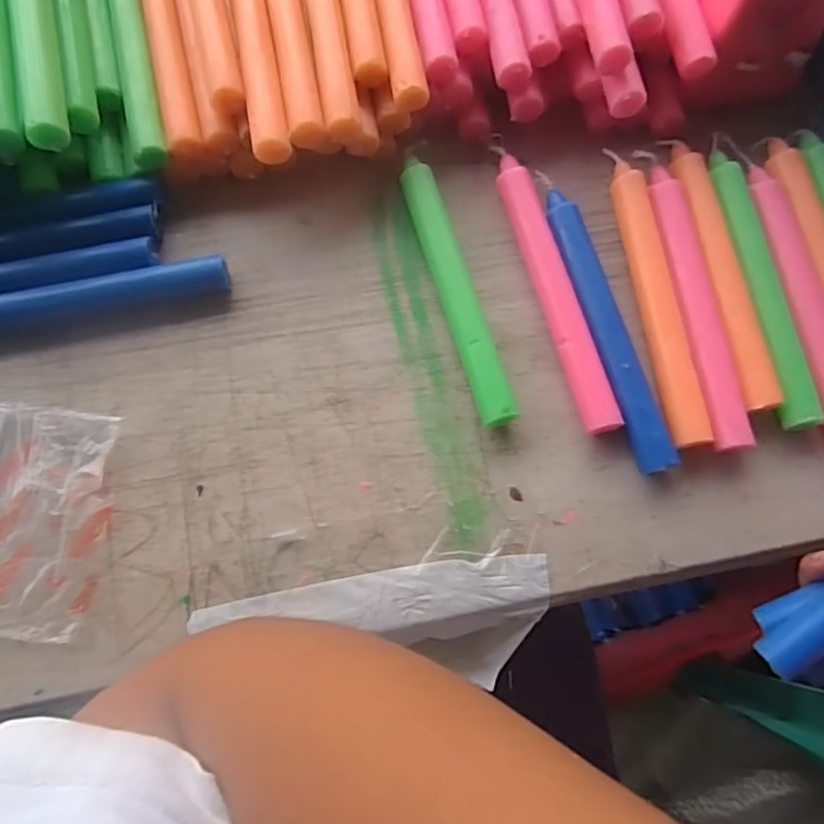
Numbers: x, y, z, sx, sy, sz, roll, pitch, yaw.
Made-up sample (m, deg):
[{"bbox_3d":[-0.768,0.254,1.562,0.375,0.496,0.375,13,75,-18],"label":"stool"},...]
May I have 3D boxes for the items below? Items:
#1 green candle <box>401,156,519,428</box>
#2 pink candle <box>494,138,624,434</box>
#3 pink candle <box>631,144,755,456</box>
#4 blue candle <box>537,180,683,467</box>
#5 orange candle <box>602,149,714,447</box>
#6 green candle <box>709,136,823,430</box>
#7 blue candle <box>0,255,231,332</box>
[{"bbox_3d":[0.023,-0.068,0.340,0.016,0.019,0.162,-15,74,-6],"label":"green candle"},{"bbox_3d":[0.077,-0.069,0.342,0.018,0.019,0.169,-14,74,-6],"label":"pink candle"},{"bbox_3d":[0.152,-0.063,0.341,0.020,0.018,0.174,-6,73,-3],"label":"pink candle"},{"bbox_3d":[0.100,-0.050,0.336,0.020,0.018,0.173,-14,74,-6],"label":"blue candle"},{"bbox_3d":[0.133,-0.065,0.342,0.018,0.017,0.172,-6,73,-4],"label":"orange candle"},{"bbox_3d":[0.189,-0.070,0.344,0.019,0.018,0.164,-6,73,-3],"label":"green candle"},{"bbox_3d":[-0.175,-0.059,0.332,0.152,0.018,0.019,-12,74,-5],"label":"blue candle"}]

